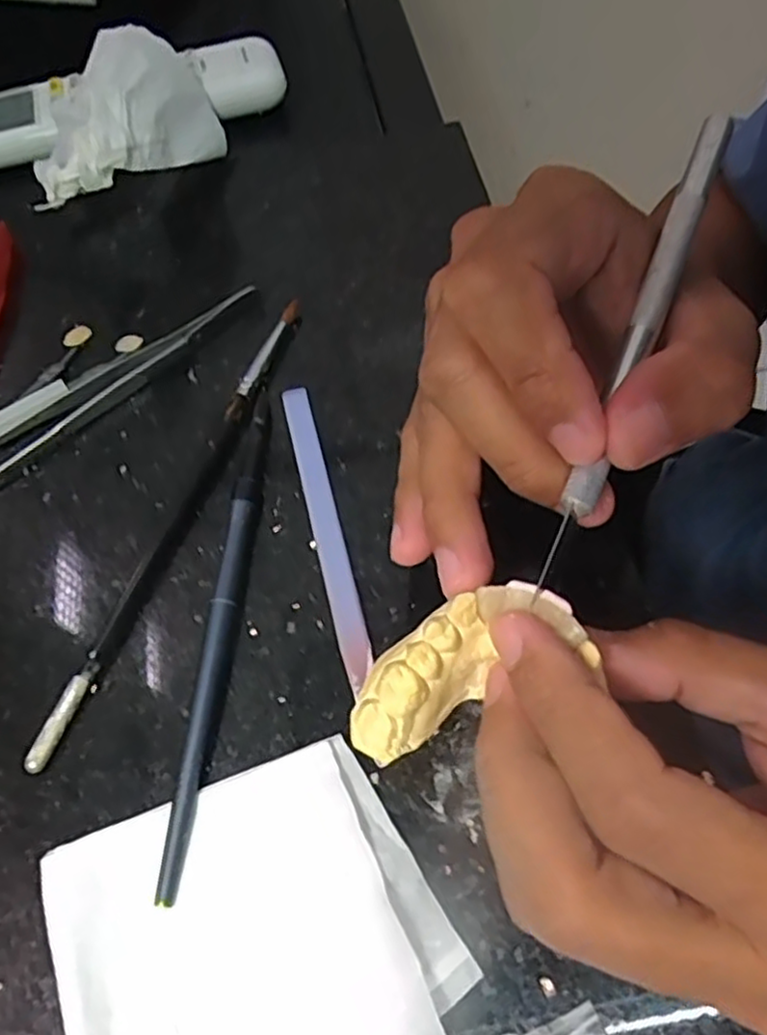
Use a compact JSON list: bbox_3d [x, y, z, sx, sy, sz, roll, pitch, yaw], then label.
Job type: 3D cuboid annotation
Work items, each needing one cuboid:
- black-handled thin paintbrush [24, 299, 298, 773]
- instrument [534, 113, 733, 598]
[{"bbox_3d":[-0.069,-0.005,0.244,0.007,0.007,0.186,17,64,12],"label":"black-handled thin paintbrush"},{"bbox_3d":[0.061,-0.044,0.166,0.008,0.004,0.133,21,75,14],"label":"instrument"}]

